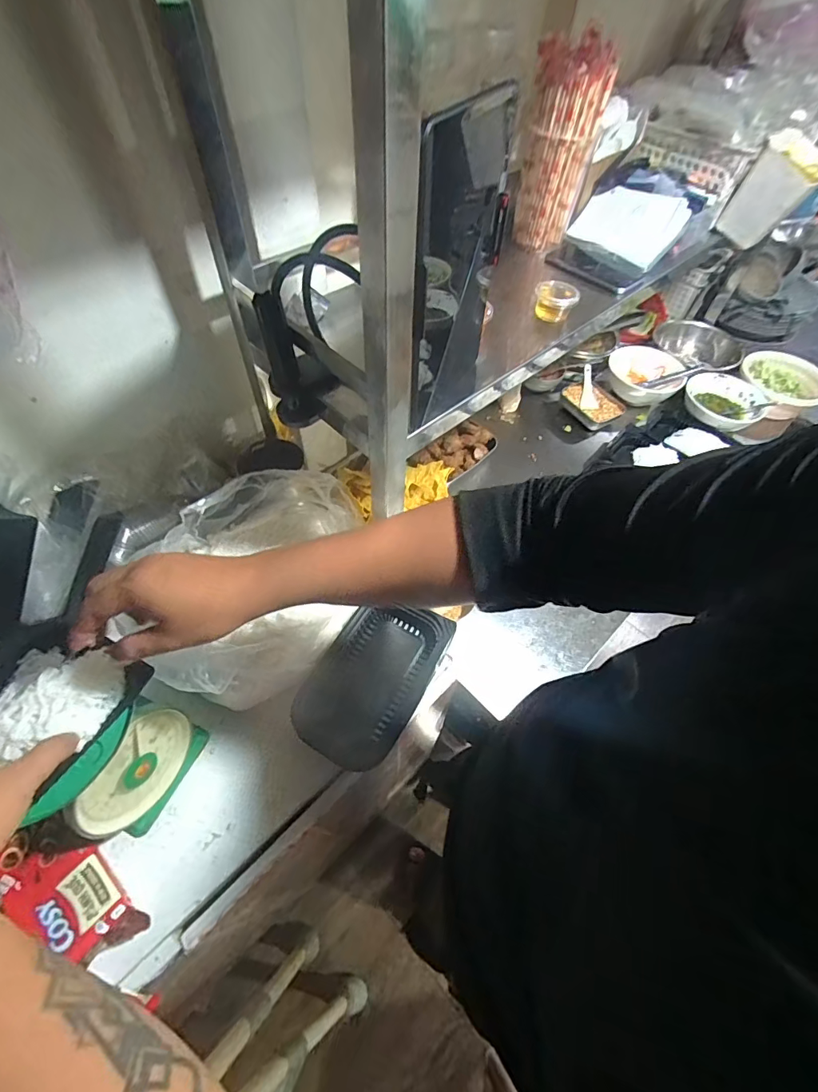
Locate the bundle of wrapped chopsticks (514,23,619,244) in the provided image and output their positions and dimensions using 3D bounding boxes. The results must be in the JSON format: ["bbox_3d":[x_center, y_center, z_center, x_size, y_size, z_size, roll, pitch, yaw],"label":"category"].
[{"bbox_3d":[0.215,-0.567,0.654,0.098,0.219,0.104,14,57,8],"label":"bundle of wrapped chopsticks"}]

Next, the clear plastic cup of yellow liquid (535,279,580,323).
[{"bbox_3d":[0.204,-0.340,0.629,0.056,0.033,0.051,1,56,-1],"label":"clear plastic cup of yellow liquid"}]

